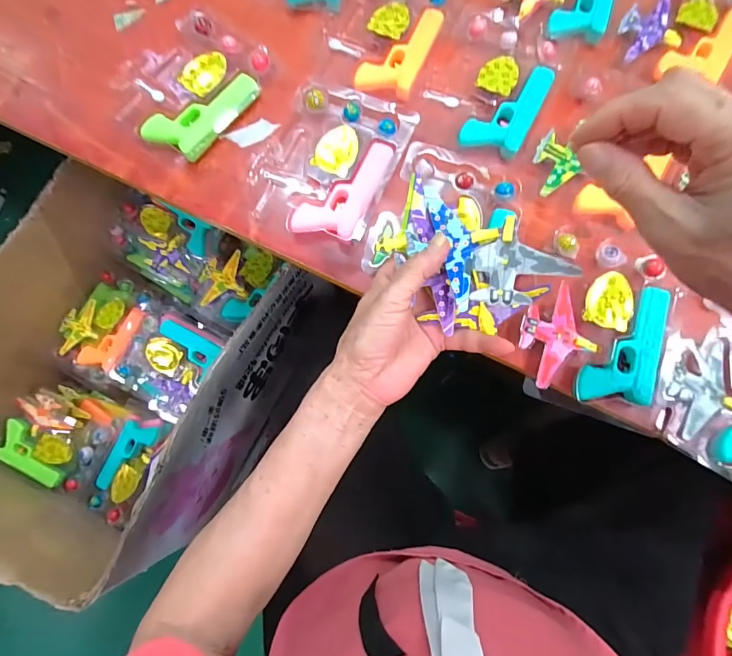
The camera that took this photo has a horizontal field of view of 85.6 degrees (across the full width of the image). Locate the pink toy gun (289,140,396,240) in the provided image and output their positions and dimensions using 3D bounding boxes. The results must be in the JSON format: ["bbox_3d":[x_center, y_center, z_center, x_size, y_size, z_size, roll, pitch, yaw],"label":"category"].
[{"bbox_3d":[-0.018,-0.135,0.388,0.059,0.011,0.122,29,79,8],"label":"pink toy gun"}]

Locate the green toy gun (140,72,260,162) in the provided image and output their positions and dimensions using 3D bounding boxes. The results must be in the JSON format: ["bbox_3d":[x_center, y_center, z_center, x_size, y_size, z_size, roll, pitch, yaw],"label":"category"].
[{"bbox_3d":[-0.171,-0.226,0.411,0.056,0.018,0.117,38,81,9],"label":"green toy gun"}]

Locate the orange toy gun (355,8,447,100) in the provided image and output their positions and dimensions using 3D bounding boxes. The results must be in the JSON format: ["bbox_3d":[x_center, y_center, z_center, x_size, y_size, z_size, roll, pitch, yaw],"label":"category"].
[{"bbox_3d":[0.036,-0.296,0.423,0.058,0.007,0.119,23,79,7],"label":"orange toy gun"}]

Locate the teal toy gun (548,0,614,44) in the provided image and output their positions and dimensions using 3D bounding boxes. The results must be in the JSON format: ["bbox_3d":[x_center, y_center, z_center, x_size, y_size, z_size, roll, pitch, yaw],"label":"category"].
[{"bbox_3d":[0.243,-0.362,0.433,0.058,0.008,0.121,20,78,6],"label":"teal toy gun"}]

